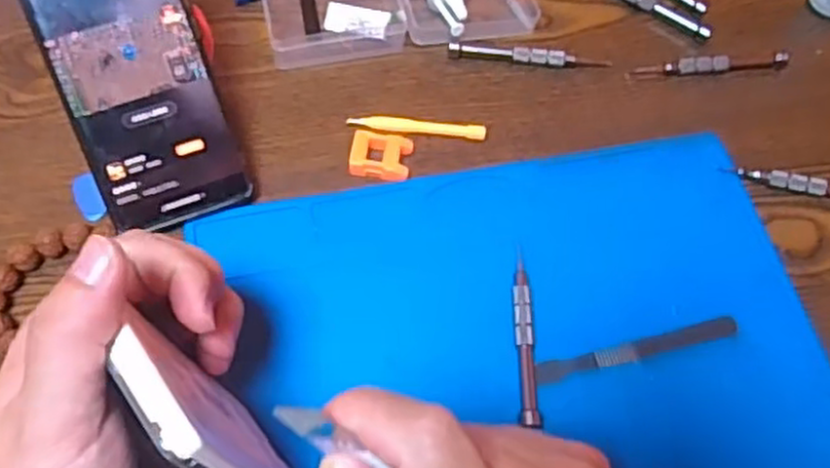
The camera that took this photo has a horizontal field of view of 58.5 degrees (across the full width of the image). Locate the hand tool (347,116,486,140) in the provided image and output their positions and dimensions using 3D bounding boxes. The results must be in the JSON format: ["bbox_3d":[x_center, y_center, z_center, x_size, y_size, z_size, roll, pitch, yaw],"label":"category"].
[{"bbox_3d":[0.001,-0.063,0.447,0.081,0.008,0.011,2,62,-3],"label":"hand tool"}]

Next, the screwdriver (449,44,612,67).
[{"bbox_3d":[0.074,-0.115,0.476,0.102,0.011,0.011,4,62,-1],"label":"screwdriver"}]

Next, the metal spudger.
[{"bbox_3d":[0.117,0.061,0.392,0.116,0.007,0.010,-13,64,-10],"label":"metal spudger"}]

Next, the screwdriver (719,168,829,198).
[{"bbox_3d":[0.237,-0.029,0.443,0.102,0.010,0.011,12,62,2],"label":"screwdriver"}]

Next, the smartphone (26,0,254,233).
[{"bbox_3d":[-0.144,-0.084,0.383,0.074,0.007,0.162,-22,106,-15],"label":"smartphone"}]

